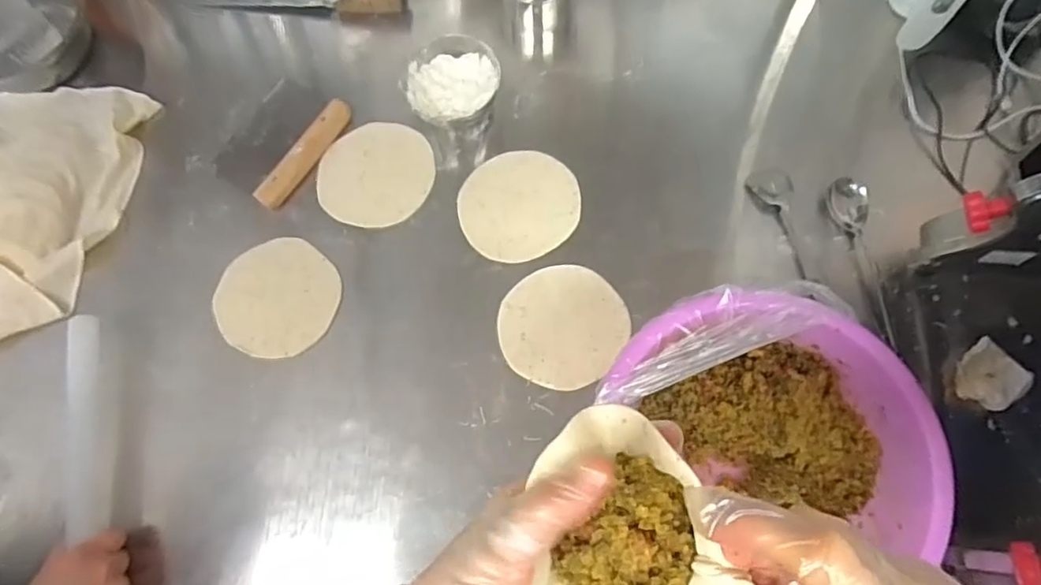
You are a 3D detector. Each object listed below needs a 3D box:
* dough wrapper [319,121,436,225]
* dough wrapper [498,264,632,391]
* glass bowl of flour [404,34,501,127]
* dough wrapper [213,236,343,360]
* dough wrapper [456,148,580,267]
[{"bbox_3d":[-0.165,-0.133,0.683,0.128,0.008,0.119,-2,81,0],"label":"dough wrapper"},{"bbox_3d":[0.044,0.033,0.621,0.124,0.005,0.126,-1,73,3],"label":"dough wrapper"},{"bbox_3d":[-0.076,-0.235,0.691,0.106,0.056,0.098,-6,70,-1],"label":"glass bowl of flour"},{"bbox_3d":[-0.261,0.005,0.643,0.124,0.005,0.134,0,70,1],"label":"dough wrapper"},{"bbox_3d":[-0.001,-0.098,0.670,0.131,0.005,0.130,-9,70,-2],"label":"dough wrapper"}]

